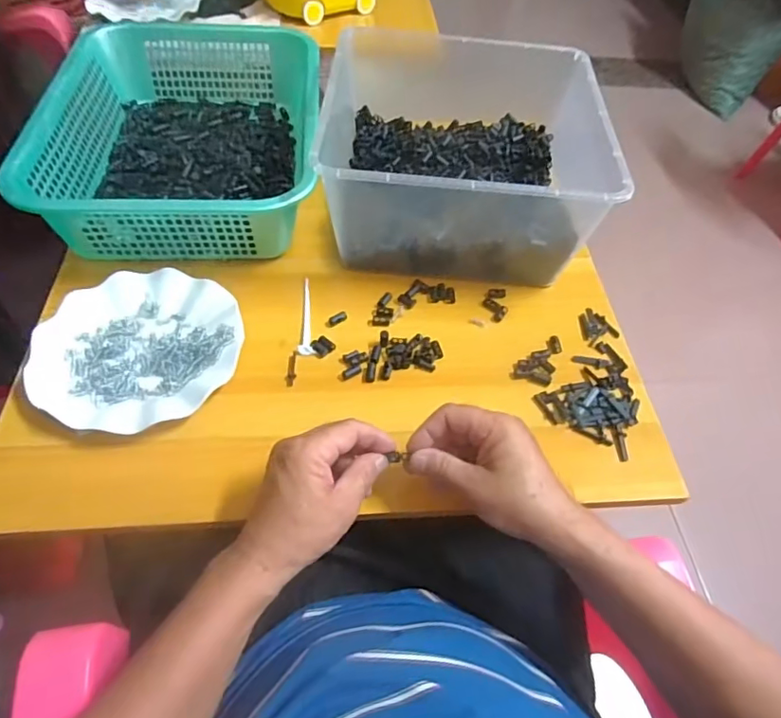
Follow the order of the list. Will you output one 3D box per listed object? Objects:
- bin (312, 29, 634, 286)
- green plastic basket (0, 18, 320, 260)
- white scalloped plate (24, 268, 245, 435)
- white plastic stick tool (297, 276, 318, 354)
[{"bbox_3d":[0.080,-0.228,0.623,0.282,0.139,0.284,3,53,-3],"label":"bin"},{"bbox_3d":[-0.238,-0.279,0.656,0.284,0.087,0.376,1,53,-4],"label":"green plastic basket"},{"bbox_3d":[-0.236,-0.010,0.514,0.179,0.023,0.183,3,53,-3],"label":"white scalloped plate"},{"bbox_3d":[-0.087,-0.047,0.566,0.017,0.004,0.105,-1,53,-6],"label":"white plastic stick tool"}]

